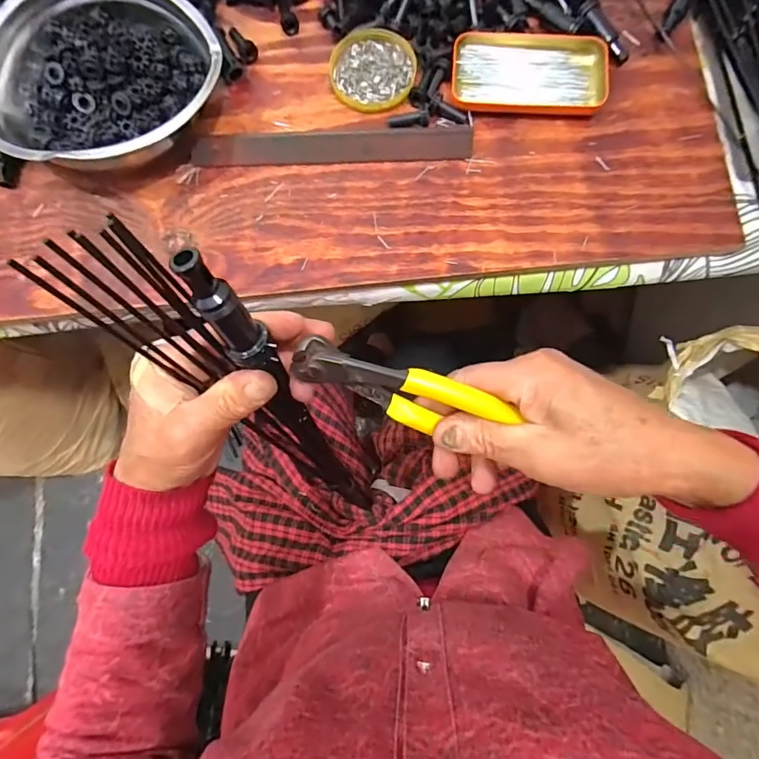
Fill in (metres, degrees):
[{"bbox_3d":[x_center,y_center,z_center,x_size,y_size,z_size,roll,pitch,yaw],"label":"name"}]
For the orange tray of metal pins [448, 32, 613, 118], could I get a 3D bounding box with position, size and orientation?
[{"bbox_3d":[0.143,-0.296,0.451,0.141,0.024,0.073,2,80,2],"label":"orange tray of metal pins"}]

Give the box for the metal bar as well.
[{"bbox_3d":[-0.045,-0.225,0.442,0.259,0.015,0.029,-1,80,1],"label":"metal bar"}]

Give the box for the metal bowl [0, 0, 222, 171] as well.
[{"bbox_3d":[-0.257,-0.276,0.431,0.221,0.056,0.185,-20,80,-2],"label":"metal bowl"}]

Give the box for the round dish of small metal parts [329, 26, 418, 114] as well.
[{"bbox_3d":[-0.006,-0.307,0.461,0.082,0.011,0.086,0,80,1],"label":"round dish of small metal parts"}]

